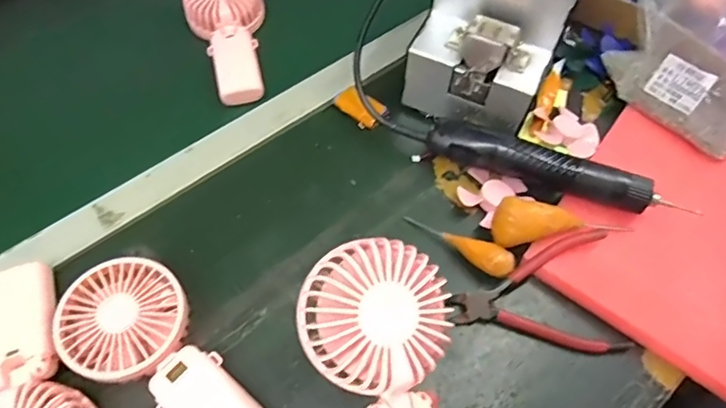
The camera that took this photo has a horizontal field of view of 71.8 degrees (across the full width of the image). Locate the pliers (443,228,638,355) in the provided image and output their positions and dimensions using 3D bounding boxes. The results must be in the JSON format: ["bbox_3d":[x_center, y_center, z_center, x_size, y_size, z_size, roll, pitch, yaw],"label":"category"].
[{"bbox_3d":[0.145,0.073,0.425,0.141,0.033,0.097,0,58,-4],"label":"pliers"}]

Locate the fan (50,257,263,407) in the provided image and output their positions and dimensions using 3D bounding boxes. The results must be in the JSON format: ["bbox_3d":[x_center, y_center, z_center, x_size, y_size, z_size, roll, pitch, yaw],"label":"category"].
[{"bbox_3d":[-0.144,0.122,0.367,0.184,0.044,0.087,41,64,19],"label":"fan"}]

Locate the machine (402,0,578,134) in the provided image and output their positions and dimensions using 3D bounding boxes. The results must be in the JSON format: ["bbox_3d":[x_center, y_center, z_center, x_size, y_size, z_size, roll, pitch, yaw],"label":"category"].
[{"bbox_3d":[0.136,-0.187,0.496,0.122,0.144,0.169,24,61,13],"label":"machine"}]

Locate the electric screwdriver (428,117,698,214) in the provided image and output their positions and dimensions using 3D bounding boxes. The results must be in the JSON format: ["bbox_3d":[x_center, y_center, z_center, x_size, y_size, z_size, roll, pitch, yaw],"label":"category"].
[{"bbox_3d":[0.175,-0.039,0.464,0.228,0.032,0.036,23,60,10],"label":"electric screwdriver"}]

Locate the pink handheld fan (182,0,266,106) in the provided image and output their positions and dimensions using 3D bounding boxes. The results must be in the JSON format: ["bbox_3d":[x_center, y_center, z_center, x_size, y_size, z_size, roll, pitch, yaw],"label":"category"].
[{"bbox_3d":[-0.148,-0.189,0.564,0.087,0.033,0.171,-12,73,-11],"label":"pink handheld fan"}]

